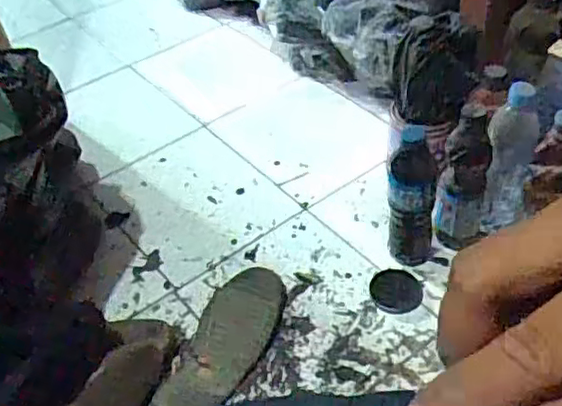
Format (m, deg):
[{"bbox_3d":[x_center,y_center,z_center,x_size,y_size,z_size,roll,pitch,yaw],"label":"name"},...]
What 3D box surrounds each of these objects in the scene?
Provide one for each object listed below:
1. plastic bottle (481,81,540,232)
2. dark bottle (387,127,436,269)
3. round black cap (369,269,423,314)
[{"bbox_3d":[0.315,-0.051,0.912,0.065,0.227,0.058,13,48,18],"label":"plastic bottle"},{"bbox_3d":[0.178,-0.002,0.892,0.068,0.206,0.052,6,46,11],"label":"dark bottle"},{"bbox_3d":[0.161,0.122,0.916,0.072,0.009,0.071,-3,45,3],"label":"round black cap"}]

